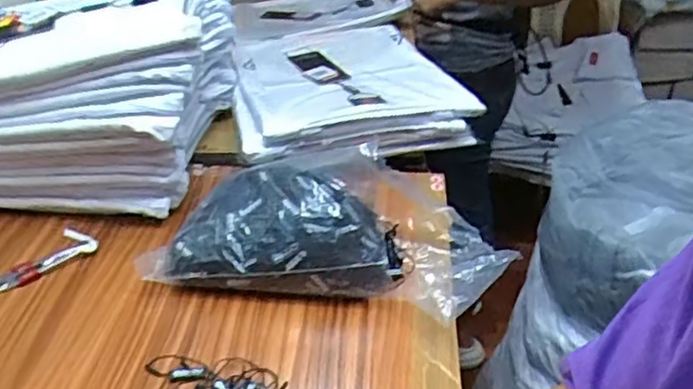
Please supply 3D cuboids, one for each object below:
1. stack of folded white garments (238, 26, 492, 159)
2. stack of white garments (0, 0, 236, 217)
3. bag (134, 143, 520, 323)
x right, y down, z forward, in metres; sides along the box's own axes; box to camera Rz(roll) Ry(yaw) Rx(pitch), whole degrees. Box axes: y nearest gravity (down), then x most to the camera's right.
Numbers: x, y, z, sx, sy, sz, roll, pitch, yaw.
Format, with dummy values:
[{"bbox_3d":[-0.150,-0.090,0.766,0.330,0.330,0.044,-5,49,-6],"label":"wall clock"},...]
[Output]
[{"bbox_3d":[-0.025,-0.166,0.884,0.269,0.046,0.407,-8,33,-12],"label":"stack of folded white garments"},{"bbox_3d":[-0.307,-0.123,0.754,0.315,0.201,0.302,-1,32,-1],"label":"stack of white garments"},{"bbox_3d":[-0.014,0.027,0.614,0.315,0.088,0.169,6,33,10],"label":"bag"}]

